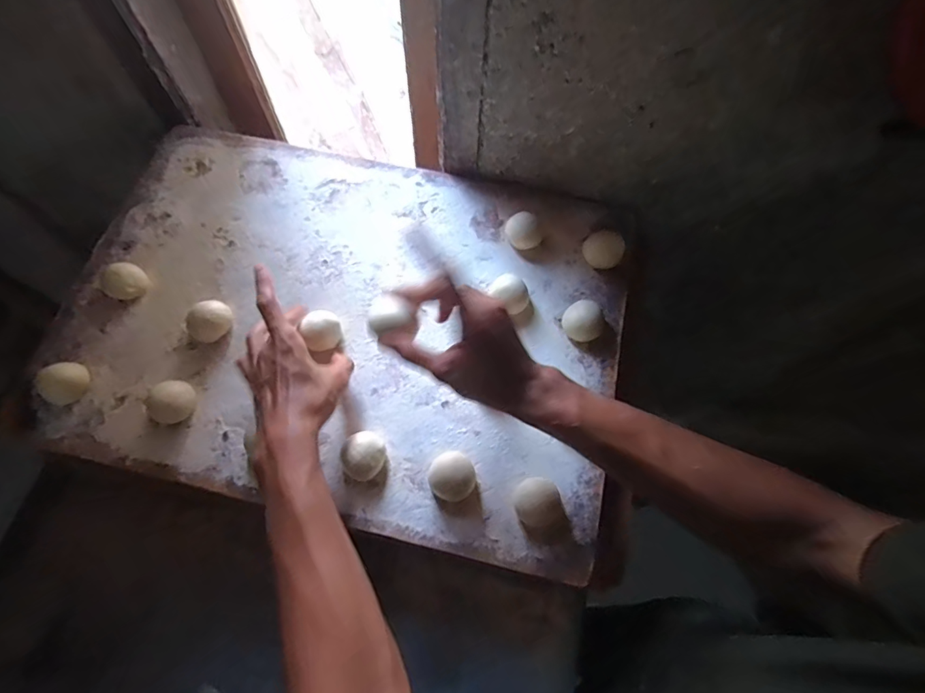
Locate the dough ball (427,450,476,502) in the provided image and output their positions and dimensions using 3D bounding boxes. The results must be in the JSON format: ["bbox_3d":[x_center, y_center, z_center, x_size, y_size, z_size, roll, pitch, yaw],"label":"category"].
[{"bbox_3d":[-0.009,0.122,0.451,0.042,0.027,0.042,0,67,-1],"label":"dough ball"}]

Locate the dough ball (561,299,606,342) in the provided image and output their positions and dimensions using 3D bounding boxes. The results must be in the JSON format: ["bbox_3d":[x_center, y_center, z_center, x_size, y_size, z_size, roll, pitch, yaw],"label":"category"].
[{"bbox_3d":[0.127,-0.027,0.502,0.043,0.024,0.036,27,69,10],"label":"dough ball"}]

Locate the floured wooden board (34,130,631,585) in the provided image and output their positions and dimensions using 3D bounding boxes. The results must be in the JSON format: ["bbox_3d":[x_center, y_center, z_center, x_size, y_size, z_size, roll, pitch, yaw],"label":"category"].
[{"bbox_3d":[-0.128,-0.040,0.522,0.578,0.034,0.419,12,67,4],"label":"floured wooden board"}]

